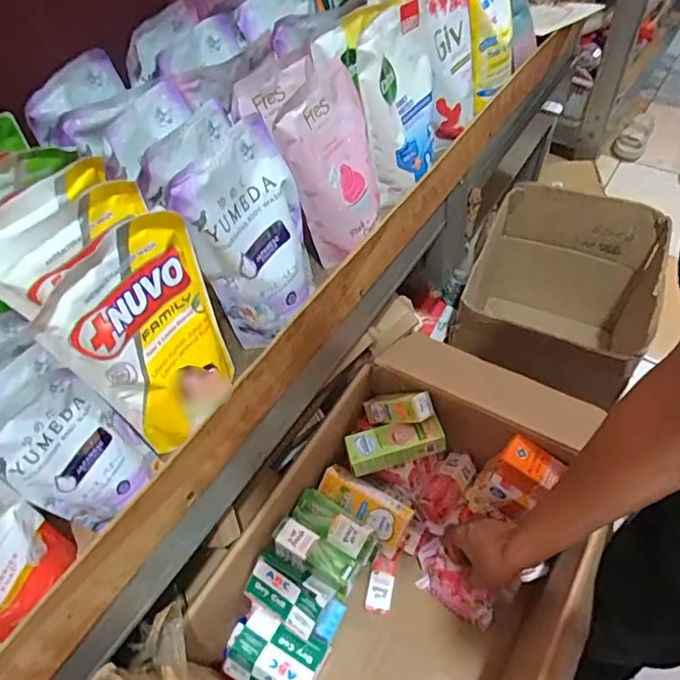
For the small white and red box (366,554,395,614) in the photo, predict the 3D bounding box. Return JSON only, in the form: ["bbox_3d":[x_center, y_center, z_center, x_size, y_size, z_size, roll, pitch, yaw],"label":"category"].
[{"bbox_3d":[0.056,0.319,0.702,0.032,0.016,0.078,6,35,10],"label":"small white and red box"}]

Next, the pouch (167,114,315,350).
[{"bbox_3d":[-0.070,-0.094,0.496,0.065,0.179,0.122,16,56,17],"label":"pouch"}]

